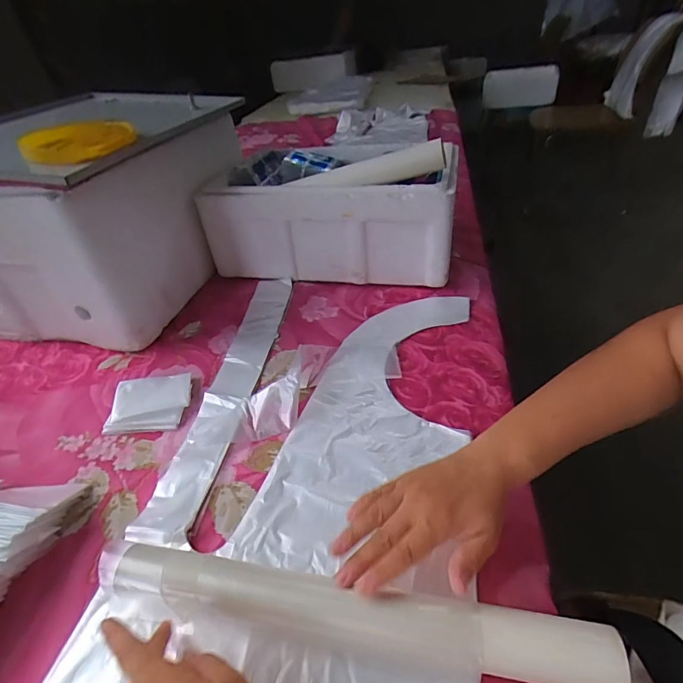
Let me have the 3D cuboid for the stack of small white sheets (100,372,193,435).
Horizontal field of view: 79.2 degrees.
[{"bbox_3d":[-0.230,0.071,0.500,0.091,0.018,0.079,-6,39,1],"label":"stack of small white sheets"}]

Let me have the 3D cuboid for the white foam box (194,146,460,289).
[{"bbox_3d":[-0.014,-0.223,0.707,0.381,0.190,0.230,4,40,12],"label":"white foam box"}]

